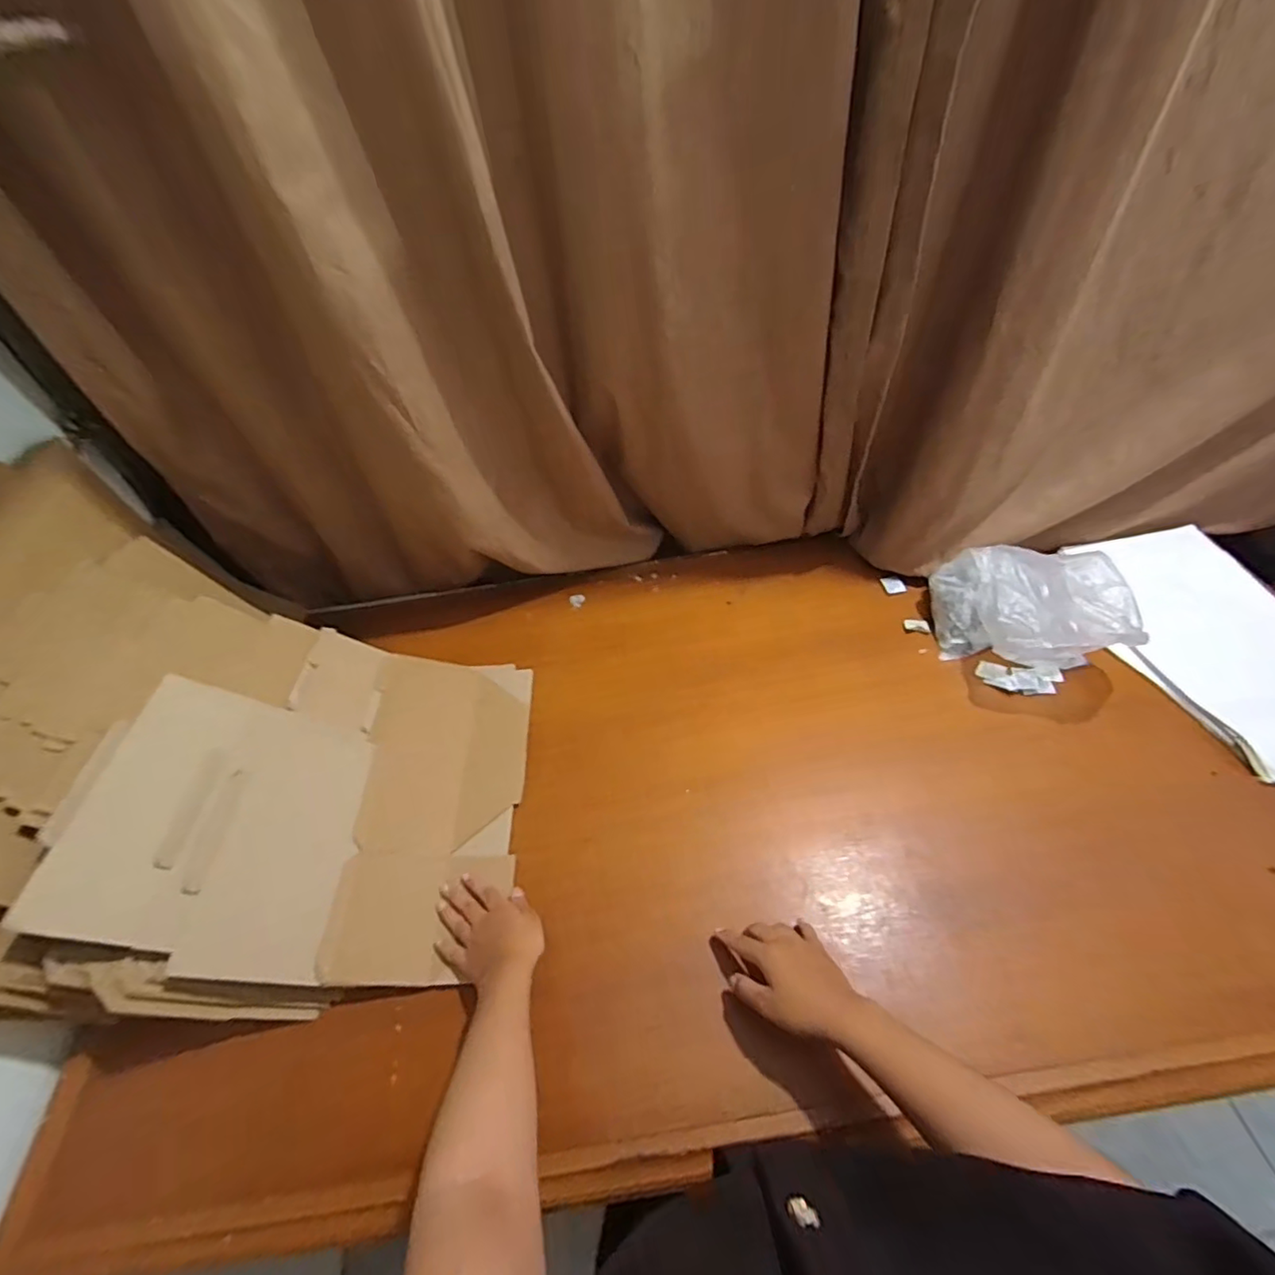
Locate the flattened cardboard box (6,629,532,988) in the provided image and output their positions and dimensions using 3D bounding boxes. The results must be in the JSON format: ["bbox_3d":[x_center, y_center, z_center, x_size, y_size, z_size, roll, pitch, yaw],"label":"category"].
[{"bbox_3d":[-0.345,0.167,0.673,0.403,0.061,0.393,15,48,-18],"label":"flattened cardboard box"}]

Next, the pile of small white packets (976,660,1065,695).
[{"bbox_3d":[0.522,0.054,0.788,0.100,0.018,0.049,7,50,12],"label":"pile of small white packets"}]

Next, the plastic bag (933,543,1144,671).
[{"bbox_3d":[0.515,-0.031,0.771,0.216,0.150,0.168,15,52,18],"label":"plastic bag"}]

